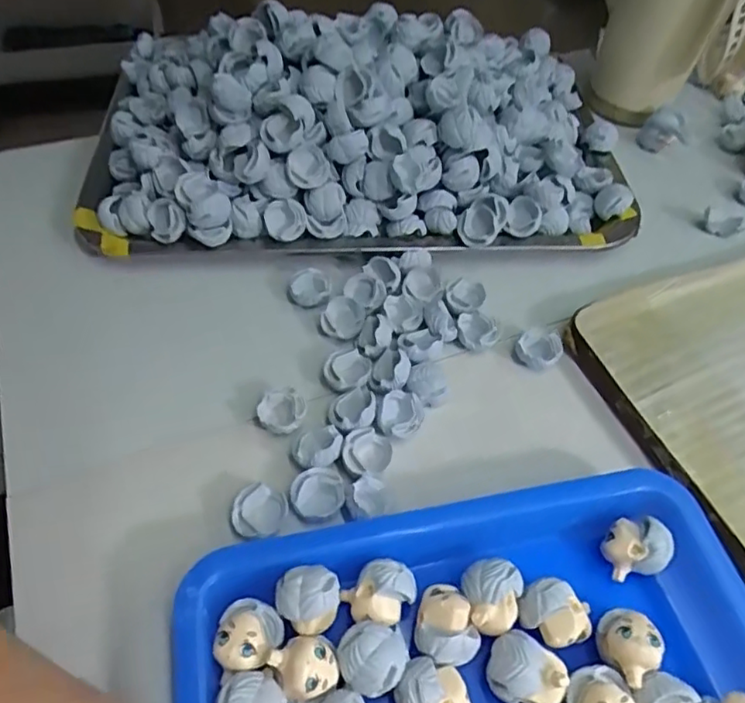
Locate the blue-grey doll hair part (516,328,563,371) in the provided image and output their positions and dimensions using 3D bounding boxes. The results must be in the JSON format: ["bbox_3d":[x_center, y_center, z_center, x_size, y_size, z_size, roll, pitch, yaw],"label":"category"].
[{"bbox_3d":[0.092,-0.002,0.335,0.023,0.014,0.022,1,52,-1],"label":"blue-grey doll hair part"}]

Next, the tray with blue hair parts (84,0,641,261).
[{"bbox_3d":[-0.006,-0.159,0.404,0.344,0.084,0.208,-2,52,-4],"label":"tray with blue hair parts"}]

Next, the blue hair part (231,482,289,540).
[{"bbox_3d":[-0.050,0.071,0.270,0.024,0.016,0.019,-12,53,-11],"label":"blue hair part"}]

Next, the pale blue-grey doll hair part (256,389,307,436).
[{"bbox_3d":[-0.045,0.031,0.302,0.023,0.014,0.019,-2,52,-4],"label":"pale blue-grey doll hair part"}]

